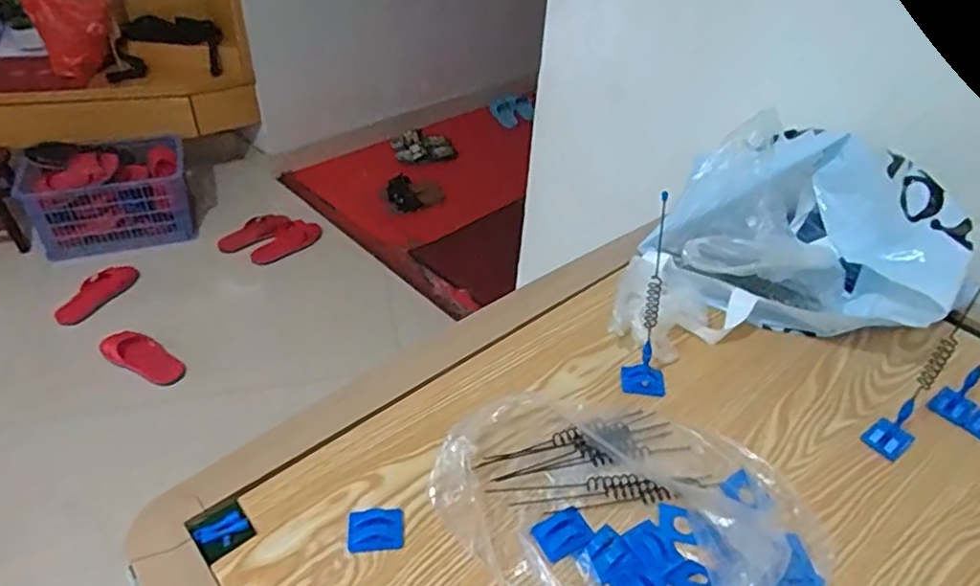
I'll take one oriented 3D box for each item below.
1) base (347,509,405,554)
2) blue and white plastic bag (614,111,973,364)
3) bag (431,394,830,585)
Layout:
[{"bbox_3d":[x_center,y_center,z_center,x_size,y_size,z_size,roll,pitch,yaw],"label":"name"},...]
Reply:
[{"bbox_3d":[-0.094,0.194,0.528,0.045,0.012,0.034,-4,41,-8],"label":"base"},{"bbox_3d":[0.332,-0.060,0.728,0.360,0.178,0.213,1,41,-2],"label":"blue and white plastic bag"},{"bbox_3d":[0.122,0.170,0.542,0.256,0.056,0.276,-30,51,-33],"label":"bag"}]

